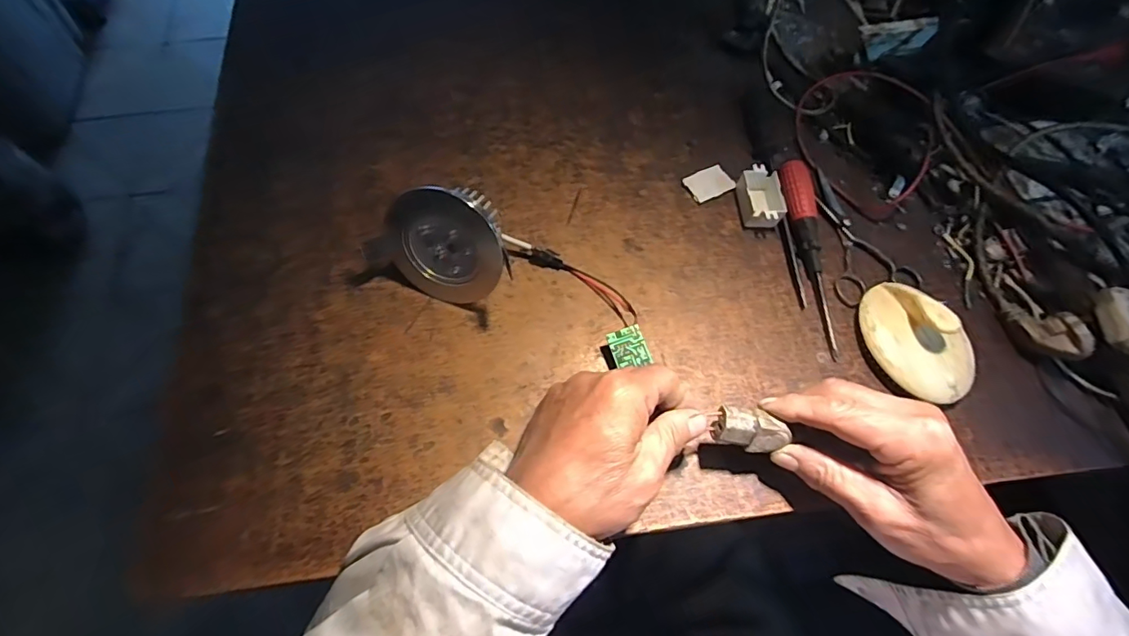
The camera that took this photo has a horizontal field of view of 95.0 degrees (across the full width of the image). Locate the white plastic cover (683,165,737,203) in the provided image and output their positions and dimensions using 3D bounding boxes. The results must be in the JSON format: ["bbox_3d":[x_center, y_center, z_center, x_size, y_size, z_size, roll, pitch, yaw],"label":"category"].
[{"bbox_3d":[0.122,-0.114,0.436,0.039,0.004,0.027,-26,69,-14],"label":"white plastic cover"}]

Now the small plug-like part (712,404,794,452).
[{"bbox_3d":[0.114,0.068,0.314,0.044,0.017,0.022,10,65,2],"label":"small plug-like part"}]

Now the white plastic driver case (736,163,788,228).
[{"bbox_3d":[0.159,-0.097,0.419,0.032,0.020,0.051,-4,65,-5],"label":"white plastic driver case"}]

